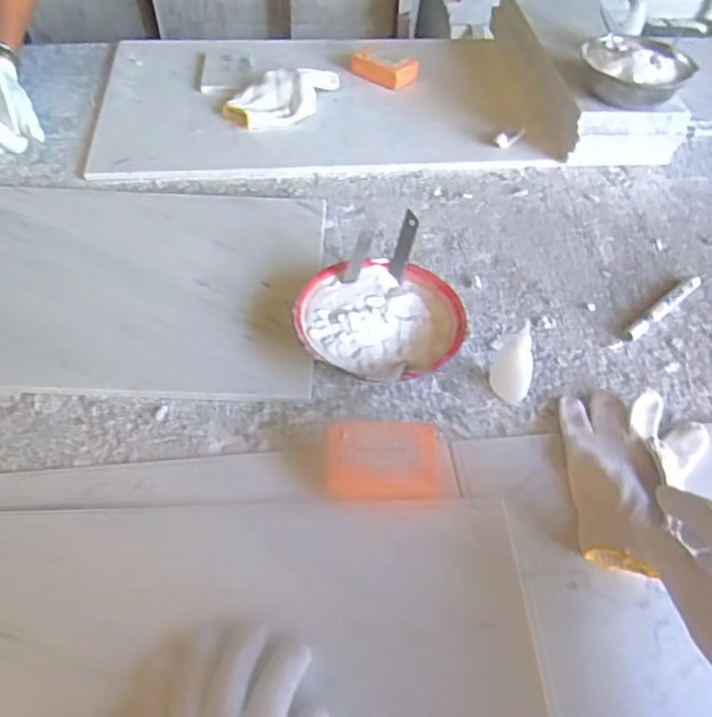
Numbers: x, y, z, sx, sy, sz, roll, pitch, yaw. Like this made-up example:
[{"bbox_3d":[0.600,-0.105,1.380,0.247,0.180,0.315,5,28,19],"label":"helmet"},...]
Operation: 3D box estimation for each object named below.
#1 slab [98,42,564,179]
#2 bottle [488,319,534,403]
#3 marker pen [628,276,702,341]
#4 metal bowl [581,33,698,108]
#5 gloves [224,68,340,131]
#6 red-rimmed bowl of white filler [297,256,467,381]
[{"bbox_3d":[-0.048,-0.392,0.954,0.636,0.029,0.347,-3,50,-5],"label":"slab"},{"bbox_3d":[0.150,0.004,0.599,0.037,0.088,0.030,19,59,10],"label":"bottle"},{"bbox_3d":[0.345,-0.057,0.710,0.138,0.017,0.014,-33,59,-26],"label":"marker pen"},{"bbox_3d":[0.365,-0.380,0.837,0.128,0.043,0.128,1,58,-1],"label":"metal bowl"},{"bbox_3d":[-0.103,-0.390,0.927,0.087,0.038,0.184,33,55,22],"label":"gloves"},{"bbox_3d":[0.023,-0.030,0.645,0.159,0.051,0.154,1,50,-1],"label":"red-rimmed bowl of white filler"}]

